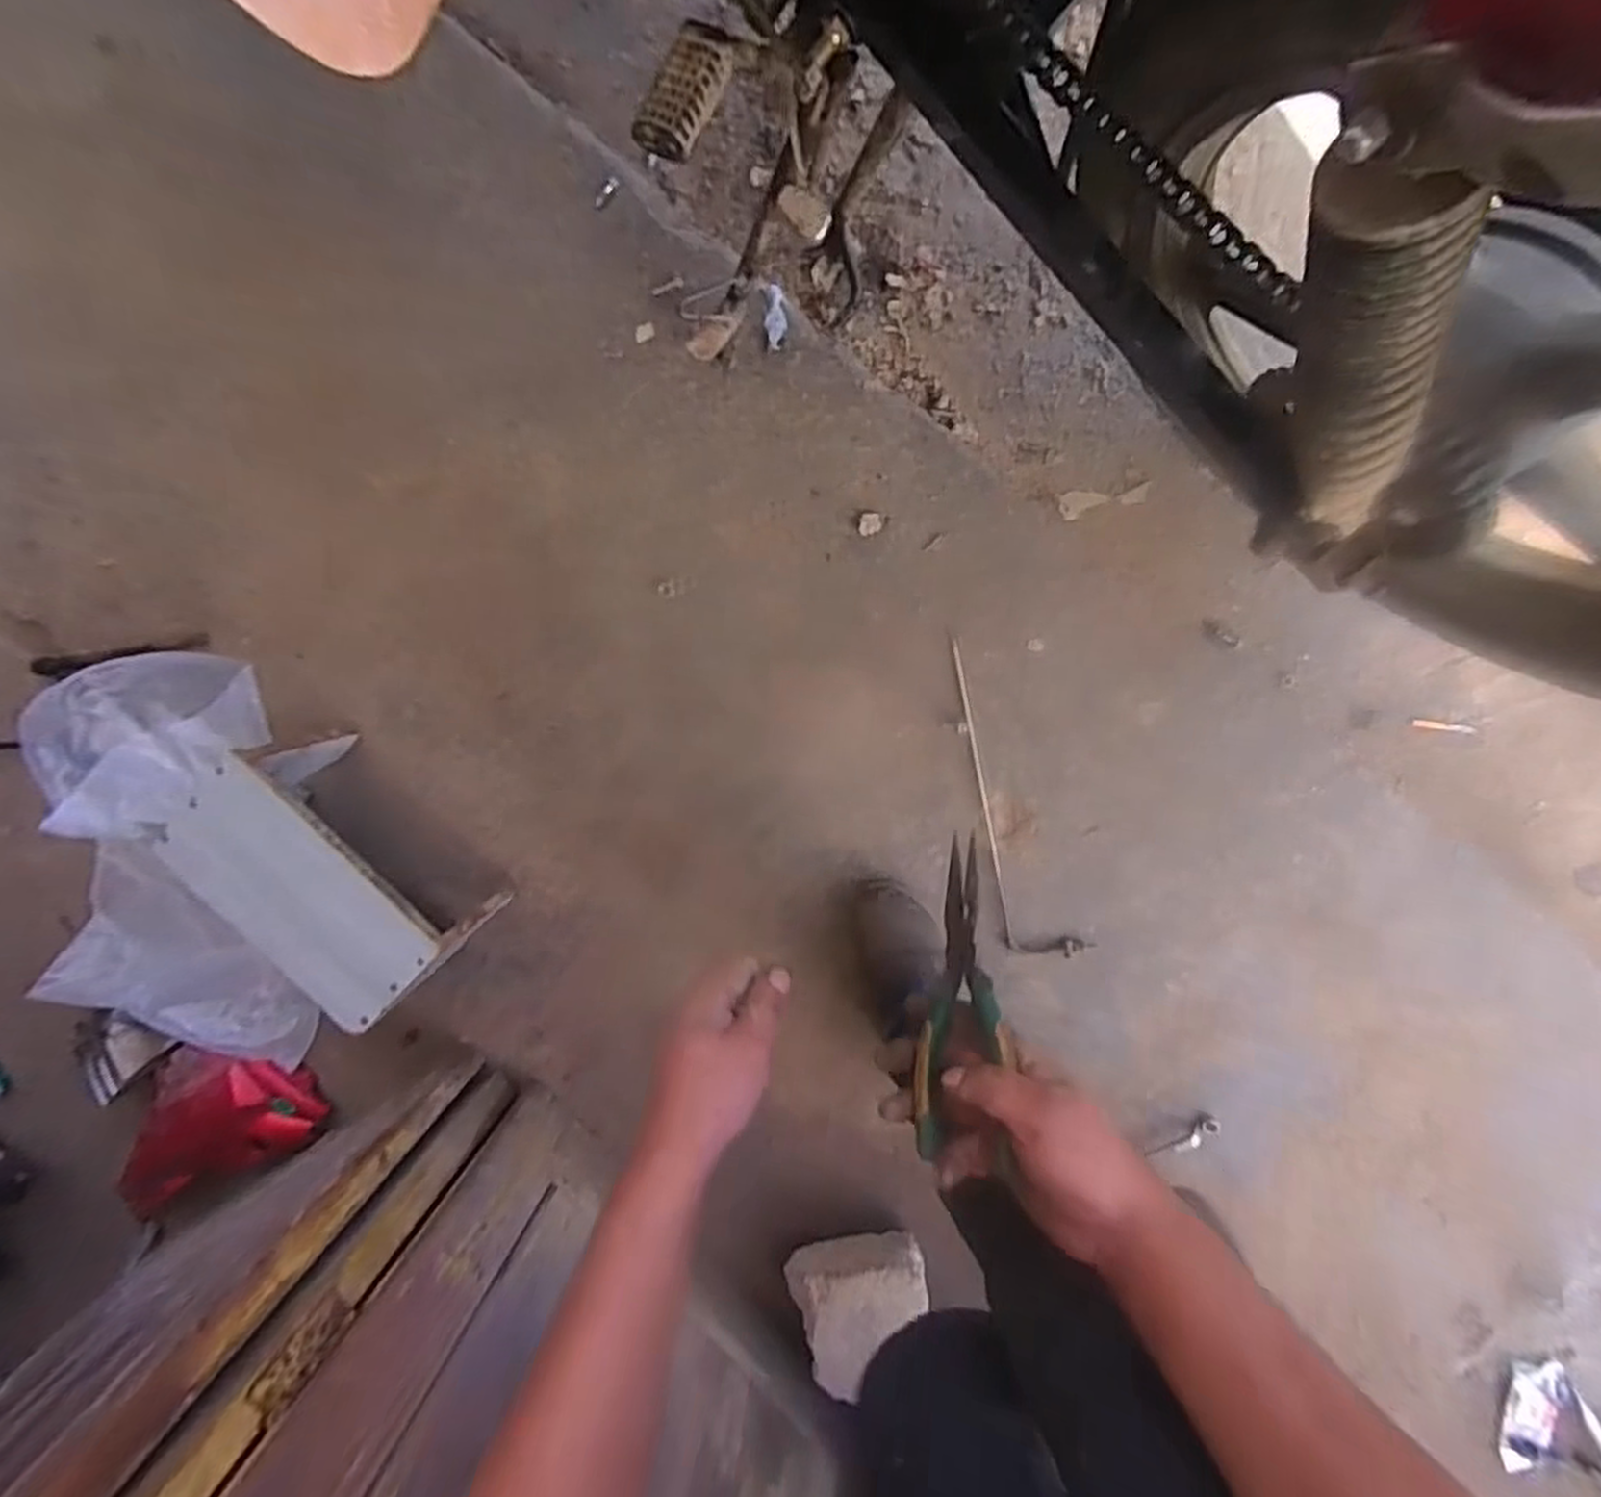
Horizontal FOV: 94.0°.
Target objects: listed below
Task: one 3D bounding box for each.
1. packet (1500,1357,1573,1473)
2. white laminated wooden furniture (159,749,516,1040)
[{"bbox_3d":[0.980,0.897,0.996,0.060,0.008,0.179,1,102,7],"label":"packet"},{"bbox_3d":[-0.524,0.141,0.875,0.310,0.206,0.166,44,104,-3],"label":"white laminated wooden furniture"}]

